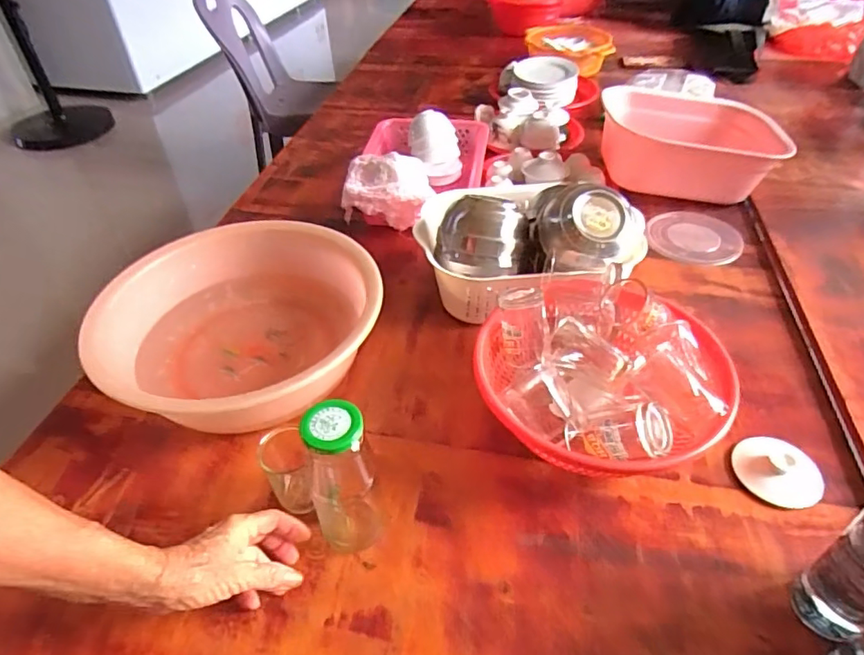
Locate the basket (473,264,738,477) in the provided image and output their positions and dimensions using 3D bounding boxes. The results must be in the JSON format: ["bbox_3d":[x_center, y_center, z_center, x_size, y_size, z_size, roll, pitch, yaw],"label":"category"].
[{"bbox_3d":[0.164,0.059,0.585,0.228,0.121,0.248,-2,42,1],"label":"basket"}]

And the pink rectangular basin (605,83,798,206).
[{"bbox_3d":[0.455,-0.336,1.004,0.308,0.114,0.267,8,43,12],"label":"pink rectangular basin"}]

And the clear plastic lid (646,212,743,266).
[{"bbox_3d":[0.428,-0.150,0.898,0.143,0.016,0.154,10,43,14],"label":"clear plastic lid"}]

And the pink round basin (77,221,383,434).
[{"bbox_3d":[-0.222,0.001,0.676,0.313,0.115,0.320,-2,42,1],"label":"pink round basin"}]

